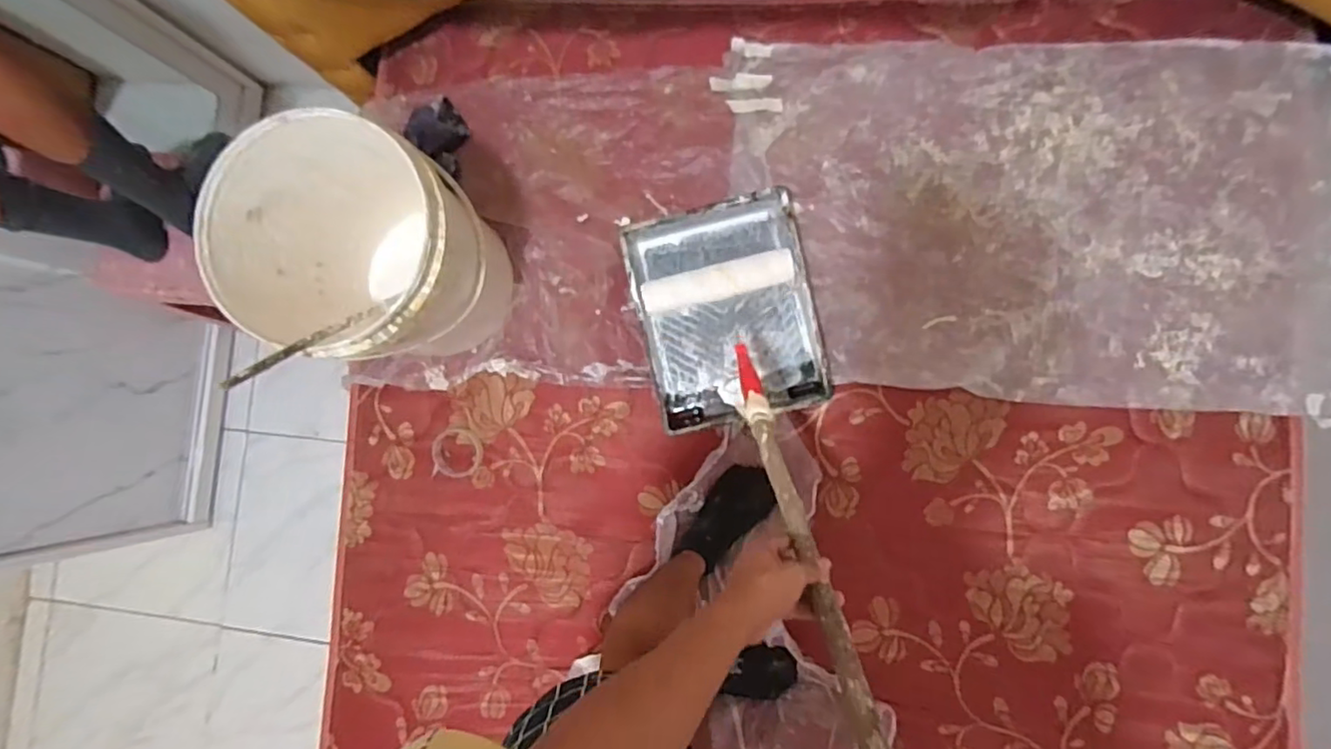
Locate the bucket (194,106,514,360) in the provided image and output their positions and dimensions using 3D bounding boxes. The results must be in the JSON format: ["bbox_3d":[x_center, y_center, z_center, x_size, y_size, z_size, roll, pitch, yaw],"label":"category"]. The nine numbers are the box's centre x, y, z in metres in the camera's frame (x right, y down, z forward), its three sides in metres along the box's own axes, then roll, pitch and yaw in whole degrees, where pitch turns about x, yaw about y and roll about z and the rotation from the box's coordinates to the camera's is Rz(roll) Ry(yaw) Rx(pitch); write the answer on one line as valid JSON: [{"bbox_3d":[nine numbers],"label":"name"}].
[{"bbox_3d":[-0.416,-0.188,0.935,0.302,0.366,0.324,0,88,7],"label":"bucket"}]

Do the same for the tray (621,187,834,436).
[{"bbox_3d":[0.104,-0.102,1.017,0.283,0.068,0.349,-12,86,7],"label":"tray"}]

